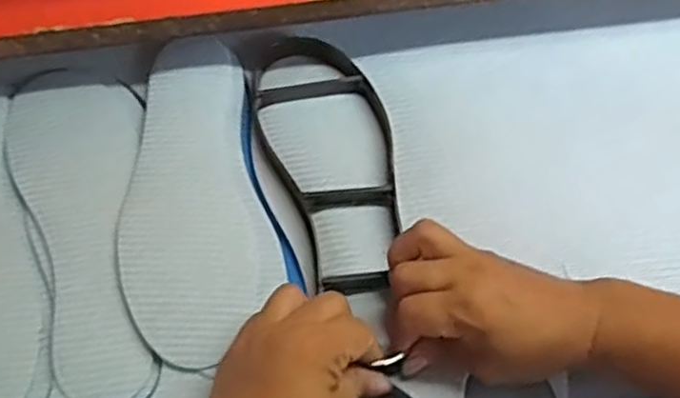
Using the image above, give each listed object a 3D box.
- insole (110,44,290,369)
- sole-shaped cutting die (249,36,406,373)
[{"bbox_3d":[-0.107,-0.008,0.515,0.104,0.009,0.252,-12,64,-7],"label":"insole"},{"bbox_3d":[-0.001,-0.011,0.511,0.093,0.026,0.265,-12,59,-5],"label":"sole-shaped cutting die"}]

